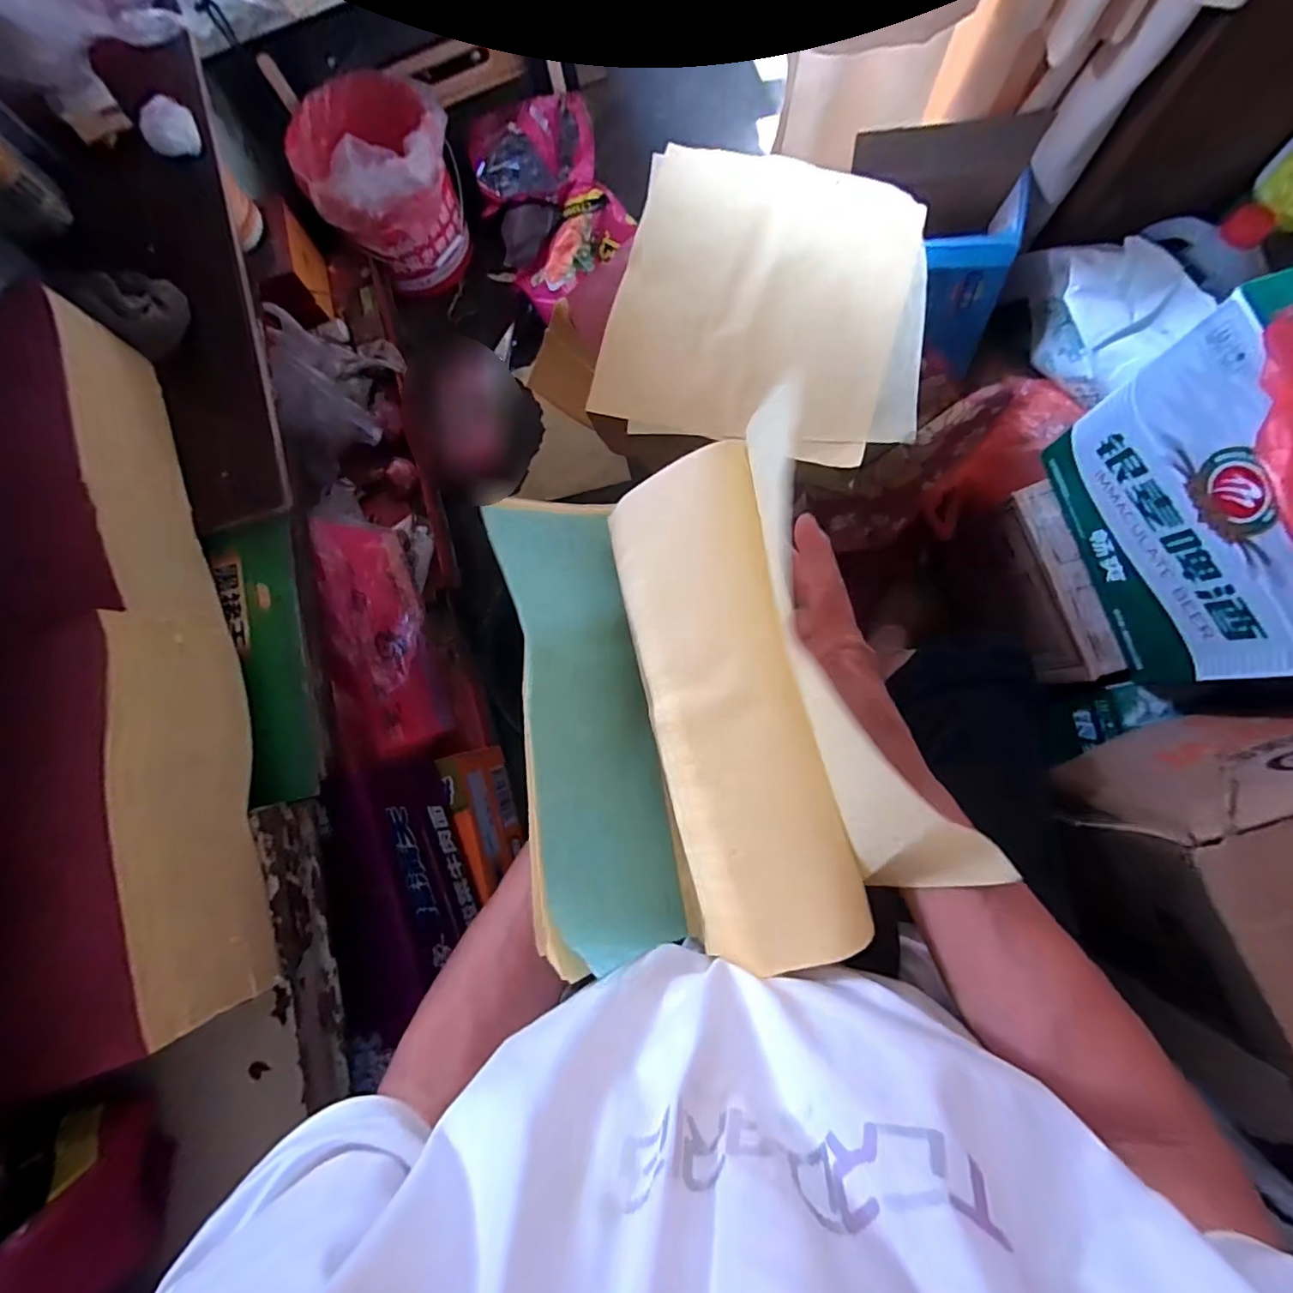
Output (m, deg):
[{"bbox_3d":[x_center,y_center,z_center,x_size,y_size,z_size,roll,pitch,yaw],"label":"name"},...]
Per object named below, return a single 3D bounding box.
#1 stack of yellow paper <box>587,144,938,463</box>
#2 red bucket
[{"bbox_3d":[0.127,-0.357,0.558,0.318,0.032,0.318,13,83,7],"label":"stack of yellow paper"},{"bbox_3d":[-0.443,-0.805,0.970,0.252,0.257,0.288,-28,80,1],"label":"red bucket"}]

